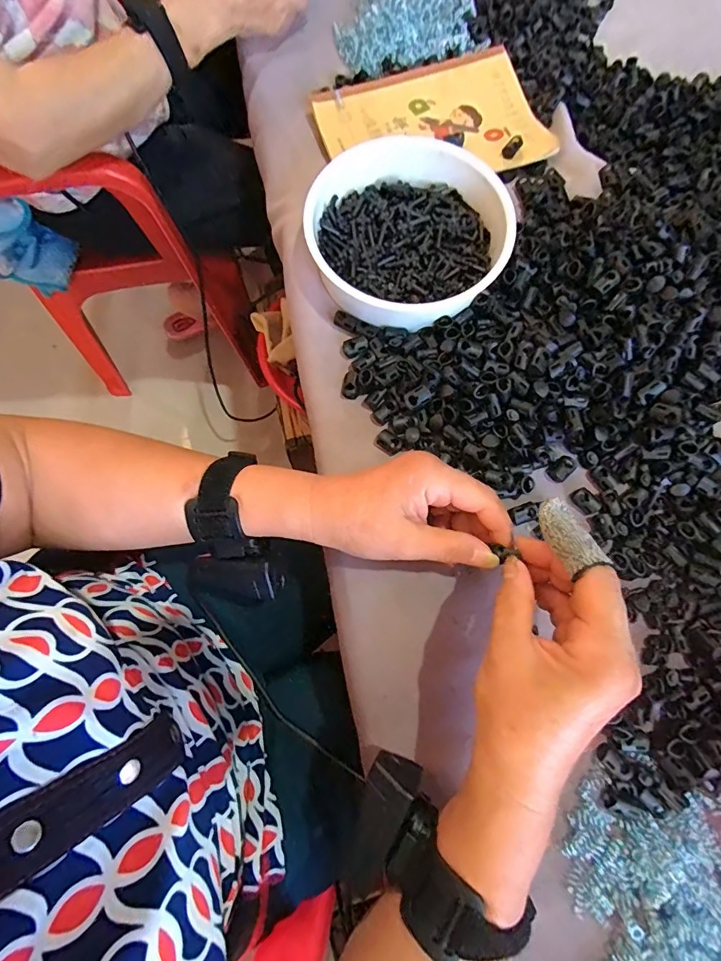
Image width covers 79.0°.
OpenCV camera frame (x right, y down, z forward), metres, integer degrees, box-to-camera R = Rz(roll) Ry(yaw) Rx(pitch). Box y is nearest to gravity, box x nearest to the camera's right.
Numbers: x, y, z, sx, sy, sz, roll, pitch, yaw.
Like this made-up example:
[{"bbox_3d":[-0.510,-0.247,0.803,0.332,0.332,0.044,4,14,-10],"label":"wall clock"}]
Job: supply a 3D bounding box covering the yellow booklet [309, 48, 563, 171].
[{"bbox_3d":[0.069,-0.352,0.431,0.208,0.006,0.142,-16,76,-4],"label":"yellow booklet"}]

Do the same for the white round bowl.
[{"bbox_3d":[0.039,-0.205,0.369,0.162,0.047,0.164,1,75,0],"label":"white round bowl"}]

